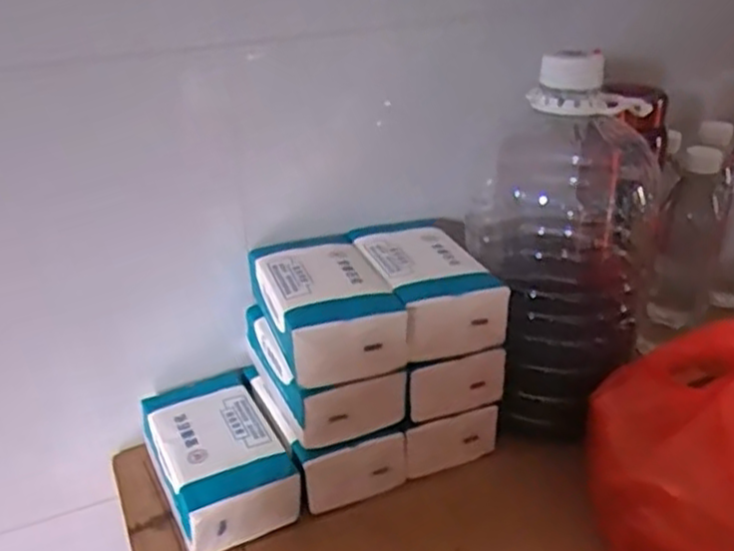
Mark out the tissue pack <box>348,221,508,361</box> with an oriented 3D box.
[{"bbox_3d":[0.044,0.004,0.661,0.092,0.058,0.163,-12,29,-18],"label":"tissue pack"}]

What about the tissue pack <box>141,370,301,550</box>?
[{"bbox_3d":[-0.129,0.151,0.632,0.094,0.059,0.159,-14,30,-26],"label":"tissue pack"}]

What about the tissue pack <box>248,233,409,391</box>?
[{"bbox_3d":[-0.039,0.021,0.625,0.096,0.059,0.156,-11,29,-16],"label":"tissue pack"}]

